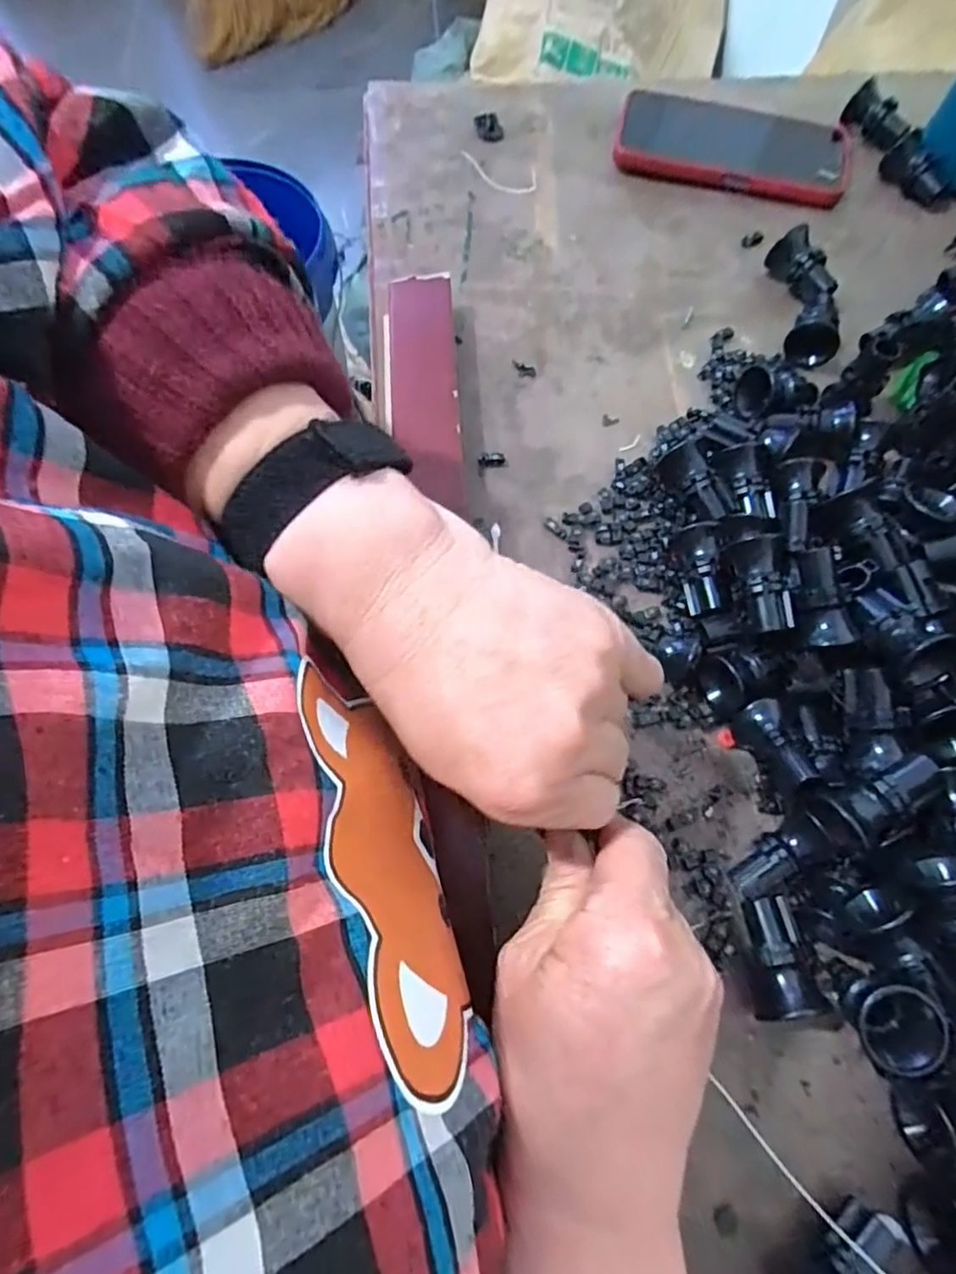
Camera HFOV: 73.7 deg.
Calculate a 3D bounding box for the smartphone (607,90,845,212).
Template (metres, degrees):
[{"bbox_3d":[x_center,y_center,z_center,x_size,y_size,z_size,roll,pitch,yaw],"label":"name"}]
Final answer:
[{"bbox_3d":[0.193,-0.363,0.472,0.175,0.015,0.086,10,69,3],"label":"smartphone"}]

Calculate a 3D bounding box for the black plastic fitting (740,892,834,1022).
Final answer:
[{"bbox_3d":[0.126,0.141,0.269,0.023,0.030,0.050,-13,70,-7],"label":"black plastic fitting"}]

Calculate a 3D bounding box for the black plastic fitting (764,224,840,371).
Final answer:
[{"bbox_3d":[0.212,-0.216,0.409,0.036,0.030,0.089,0,69,-1],"label":"black plastic fitting"}]

